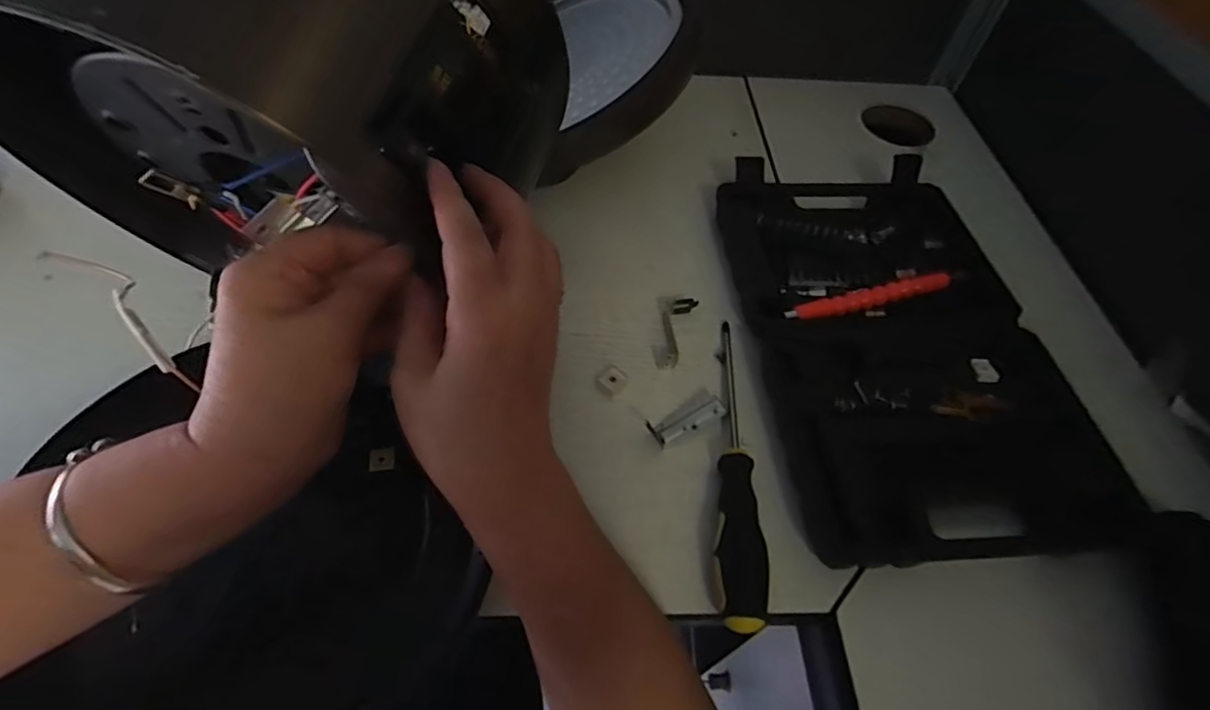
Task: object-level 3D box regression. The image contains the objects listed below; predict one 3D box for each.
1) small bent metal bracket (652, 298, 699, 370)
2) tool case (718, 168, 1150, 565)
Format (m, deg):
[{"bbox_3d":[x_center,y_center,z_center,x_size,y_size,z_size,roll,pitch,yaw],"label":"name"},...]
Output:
[{"bbox_3d":[0.051,-0.020,0.438,0.028,0.011,0.066,15,54,6],"label":"small bent metal bracket"},{"bbox_3d":[0.219,-0.021,0.439,0.219,0.030,0.351,-2,55,-6],"label":"tool case"}]

